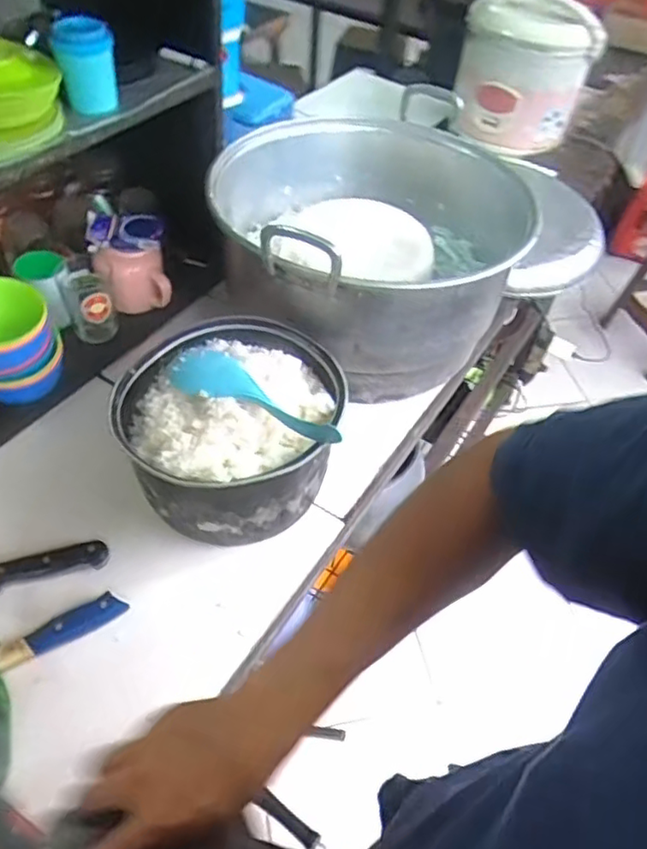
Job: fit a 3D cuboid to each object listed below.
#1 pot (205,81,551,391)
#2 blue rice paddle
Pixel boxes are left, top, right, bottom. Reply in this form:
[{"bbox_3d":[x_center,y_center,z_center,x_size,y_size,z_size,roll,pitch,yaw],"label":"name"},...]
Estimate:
[{"bbox_3d":[0.042,-0.252,0.852,0.406,0.204,0.431,3,49,-3],"label":"pot"},{"bbox_3d":[-0.066,-0.026,0.624,0.184,0.025,0.055,24,51,15],"label":"blue rice paddle"}]

